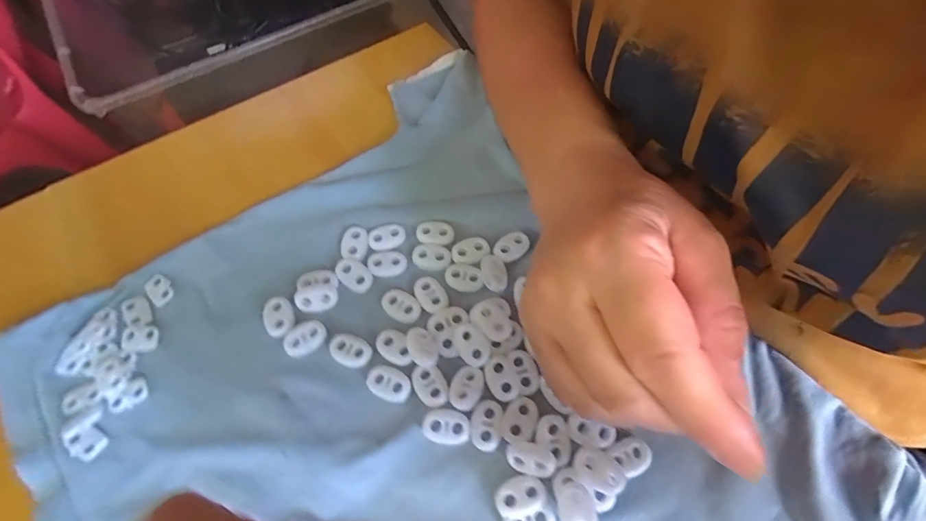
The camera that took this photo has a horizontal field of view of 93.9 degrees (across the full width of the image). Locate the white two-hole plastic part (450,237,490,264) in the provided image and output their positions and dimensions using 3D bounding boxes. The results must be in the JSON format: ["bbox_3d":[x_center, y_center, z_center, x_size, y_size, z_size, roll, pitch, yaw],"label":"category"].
[{"bbox_3d":[0.004,-0.007,0.248,0.022,0.004,0.016,-14,63,-5],"label":"white two-hole plastic part"}]

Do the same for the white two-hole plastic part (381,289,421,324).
[{"bbox_3d":[-0.034,0.025,0.235,0.023,0.004,0.015,30,68,16],"label":"white two-hole plastic part"}]

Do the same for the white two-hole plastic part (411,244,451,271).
[{"bbox_3d":[-0.018,-0.003,0.247,0.022,0.004,0.015,10,64,7],"label":"white two-hole plastic part"}]

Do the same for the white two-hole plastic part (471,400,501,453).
[{"bbox_3d":[0.011,0.078,0.204,0.014,0.004,0.022,6,63,5],"label":"white two-hole plastic part"}]

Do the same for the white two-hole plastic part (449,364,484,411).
[{"bbox_3d":[0.002,0.062,0.211,0.015,0.004,0.022,18,65,11],"label":"white two-hole plastic part"}]

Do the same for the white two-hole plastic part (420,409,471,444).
[{"bbox_3d":[-0.008,0.078,0.204,0.022,0.004,0.015,7,63,5],"label":"white two-hole plastic part"}]

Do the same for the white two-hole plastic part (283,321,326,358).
[{"bbox_3d":[-0.084,0.041,0.228,0.023,0.004,0.015,-27,65,-11],"label":"white two-hole plastic part"}]

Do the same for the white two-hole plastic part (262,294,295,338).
[{"bbox_3d":[-0.100,0.031,0.235,0.016,0.005,0.023,-14,63,-5],"label":"white two-hole plastic part"}]

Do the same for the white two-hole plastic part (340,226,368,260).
[{"bbox_3d":[-0.064,-0.010,0.254,0.015,0.004,0.021,1,63,2],"label":"white two-hole plastic part"}]

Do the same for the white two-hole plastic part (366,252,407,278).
[{"bbox_3d":[-0.044,0.001,0.246,0.022,0.004,0.015,-4,63,0],"label":"white two-hole plastic part"}]

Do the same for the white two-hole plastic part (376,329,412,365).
[{"bbox_3d":[-0.035,0.044,0.224,0.021,0.005,0.015,30,68,16],"label":"white two-hole plastic part"}]

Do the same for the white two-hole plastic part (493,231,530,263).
[{"bbox_3d":[0.028,-0.009,0.249,0.022,0.004,0.016,-40,68,-17],"label":"white two-hole plastic part"}]

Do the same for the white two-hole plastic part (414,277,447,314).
[{"bbox_3d":[-0.018,0.018,0.236,0.014,0.004,0.023,-32,66,-13],"label":"white two-hole plastic part"}]

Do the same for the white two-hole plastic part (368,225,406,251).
[{"bbox_3d":[-0.045,-0.014,0.255,0.022,0.004,0.015,-17,64,-7],"label":"white two-hole plastic part"}]

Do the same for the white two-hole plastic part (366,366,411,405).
[{"bbox_3d":[-0.037,0.061,0.215,0.023,0.004,0.015,22,66,13],"label":"white two-hole plastic part"}]

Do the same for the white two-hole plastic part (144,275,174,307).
[{"bbox_3d":[-0.172,0.016,0.244,0.019,0.004,0.013,39,70,19],"label":"white two-hole plastic part"}]

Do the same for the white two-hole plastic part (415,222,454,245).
[{"bbox_3d":[-0.017,-0.017,0.255,0.022,0.004,0.014,4,63,4],"label":"white two-hole plastic part"}]

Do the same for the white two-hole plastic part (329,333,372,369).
[{"bbox_3d":[-0.059,0.046,0.224,0.022,0.004,0.015,27,67,15],"label":"white two-hole plastic part"}]

